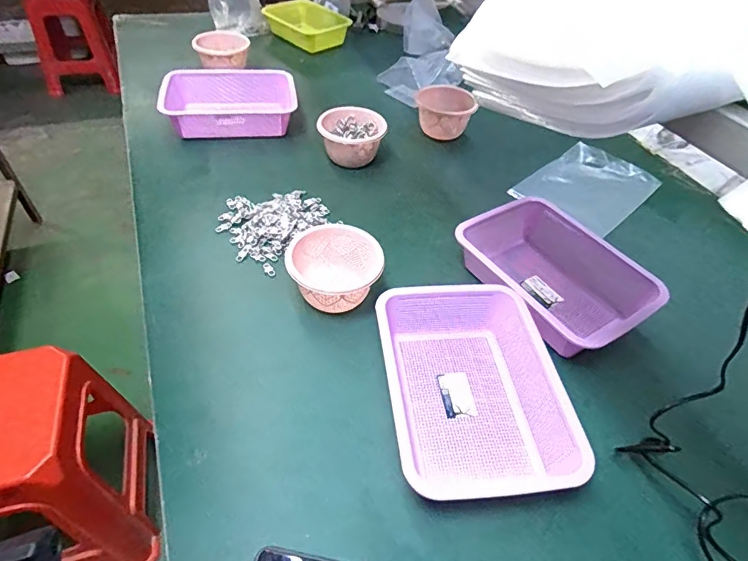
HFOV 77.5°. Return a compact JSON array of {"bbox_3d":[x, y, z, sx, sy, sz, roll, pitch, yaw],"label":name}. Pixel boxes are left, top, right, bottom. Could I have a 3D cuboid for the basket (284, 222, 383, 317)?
[{"bbox_3d":[-0.063,-0.016,0.749,0.140,0.094,0.132,2,47,-2],"label":"basket"}]

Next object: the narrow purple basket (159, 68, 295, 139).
[{"bbox_3d":[-0.332,-0.410,1.092,0.299,0.094,0.174,-8,48,-12],"label":"narrow purple basket"}]

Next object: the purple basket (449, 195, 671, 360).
[{"bbox_3d":[0.305,-0.014,0.790,0.232,0.074,0.305,-21,52,-22],"label":"purple basket"}]

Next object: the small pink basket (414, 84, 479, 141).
[{"bbox_3d":[0.177,-0.426,1.166,0.140,0.080,0.158,6,47,1],"label":"small pink basket"}]

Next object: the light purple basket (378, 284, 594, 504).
[{"bbox_3d":[0.131,0.145,0.634,0.222,0.075,0.299,-3,48,-7],"label":"light purple basket"}]

